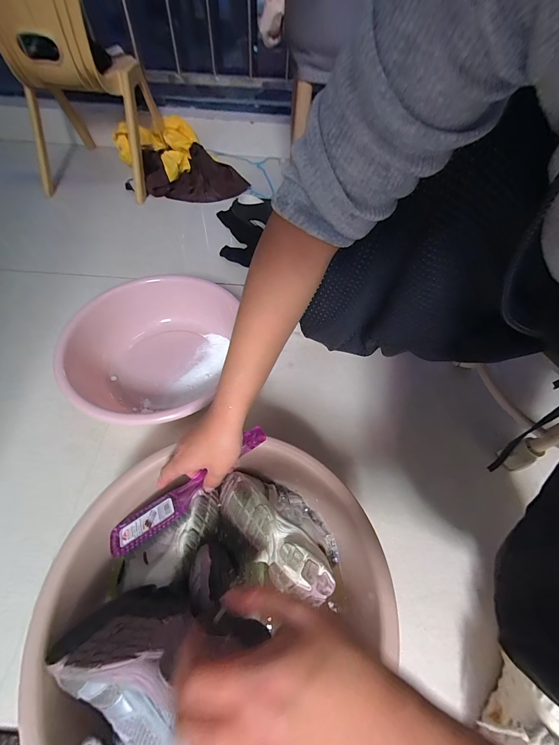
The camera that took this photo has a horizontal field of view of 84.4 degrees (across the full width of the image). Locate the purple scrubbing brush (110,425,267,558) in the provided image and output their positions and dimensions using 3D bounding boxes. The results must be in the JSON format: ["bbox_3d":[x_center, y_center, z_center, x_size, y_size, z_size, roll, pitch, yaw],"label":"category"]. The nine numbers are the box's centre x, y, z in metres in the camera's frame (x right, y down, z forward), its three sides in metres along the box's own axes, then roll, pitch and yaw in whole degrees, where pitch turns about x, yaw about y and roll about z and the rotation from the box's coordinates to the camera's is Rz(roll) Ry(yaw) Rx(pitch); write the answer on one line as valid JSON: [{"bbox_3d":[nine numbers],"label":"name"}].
[{"bbox_3d":[-0.114,0.150,0.400,0.231,0.022,0.042,-37,64,-6],"label":"purple scrubbing brush"}]

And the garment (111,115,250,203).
[{"bbox_3d":[-0.351,-0.767,1.106,0.409,0.130,0.402,-14,55,-10],"label":"garment"}]

